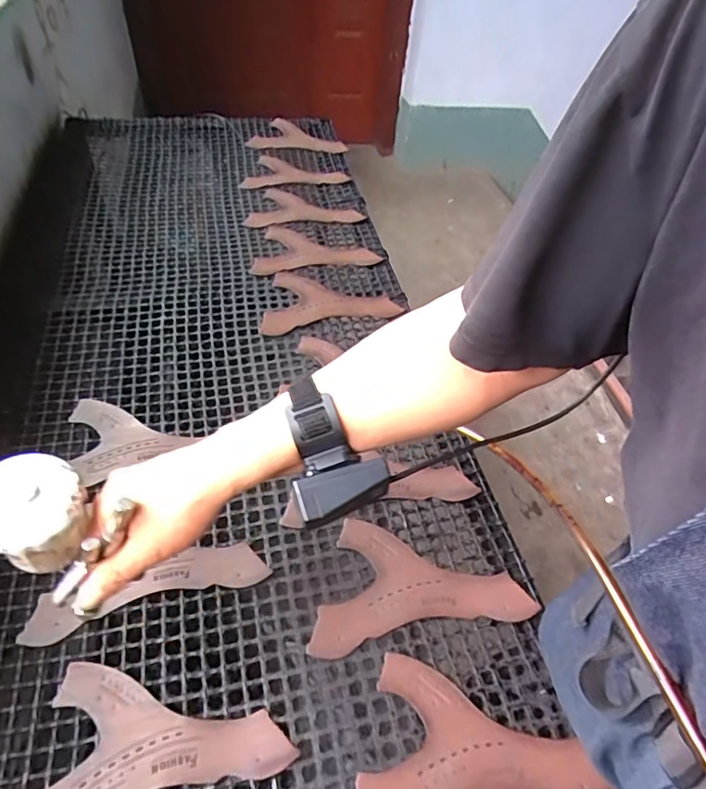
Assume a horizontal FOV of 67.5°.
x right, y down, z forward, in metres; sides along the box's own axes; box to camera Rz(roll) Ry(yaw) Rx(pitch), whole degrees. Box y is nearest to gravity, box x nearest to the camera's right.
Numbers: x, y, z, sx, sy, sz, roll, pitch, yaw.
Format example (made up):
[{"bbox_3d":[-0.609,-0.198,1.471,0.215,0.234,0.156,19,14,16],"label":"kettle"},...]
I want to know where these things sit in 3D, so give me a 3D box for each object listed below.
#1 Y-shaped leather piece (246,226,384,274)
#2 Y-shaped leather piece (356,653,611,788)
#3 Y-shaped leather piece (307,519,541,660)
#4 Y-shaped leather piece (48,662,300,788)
[{"bbox_3d":[-0.075,-0.257,0.927,0.222,0.008,0.131,-11,57,-21],"label":"Y-shaped leather piece"},{"bbox_3d":[0.105,0.313,0.432,0.193,0.006,0.138,15,47,8],"label":"Y-shaped leather piece"},{"bbox_3d":[0.070,0.194,0.541,0.212,0.011,0.132,3,46,-4],"label":"Y-shaped leather piece"},{"bbox_3d":[-0.155,0.299,0.418,0.199,0.006,0.135,6,46,1],"label":"Y-shaped leather piece"}]

